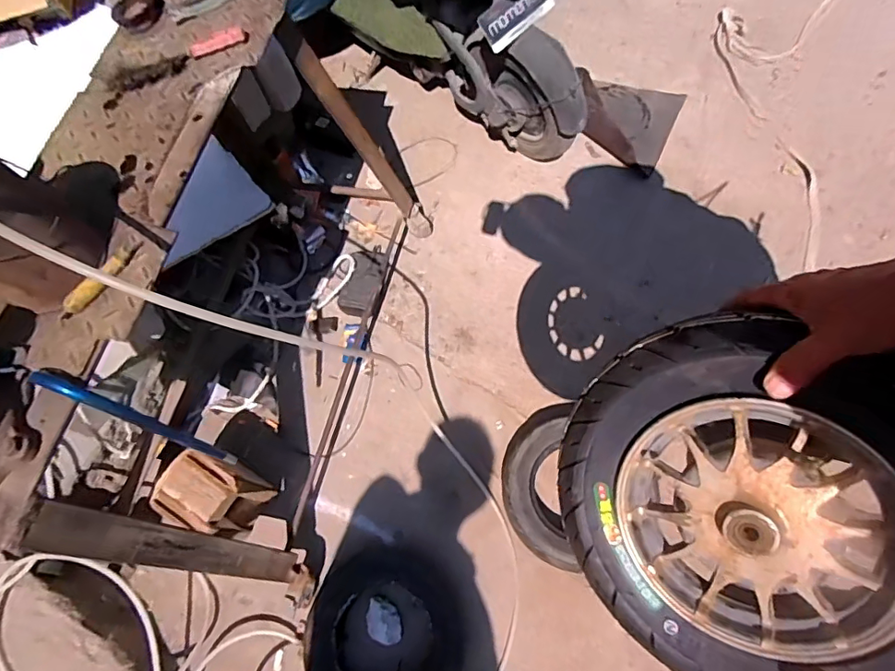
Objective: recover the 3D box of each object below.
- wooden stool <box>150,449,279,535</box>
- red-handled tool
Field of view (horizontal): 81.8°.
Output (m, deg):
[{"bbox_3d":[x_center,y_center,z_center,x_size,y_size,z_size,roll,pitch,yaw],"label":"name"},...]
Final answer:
[{"bbox_3d":[-0.519,0.355,1.162,0.179,0.177,0.142,17,68,13],"label":"wooden stool"},{"bbox_3d":[-0.436,-0.431,0.823,0.246,0.037,0.039,-30,66,-8],"label":"red-handled tool"}]

